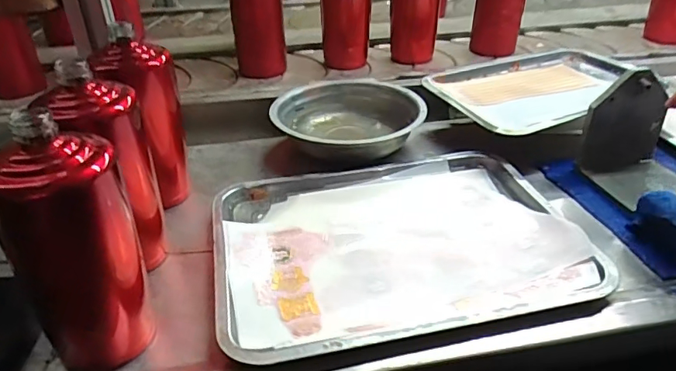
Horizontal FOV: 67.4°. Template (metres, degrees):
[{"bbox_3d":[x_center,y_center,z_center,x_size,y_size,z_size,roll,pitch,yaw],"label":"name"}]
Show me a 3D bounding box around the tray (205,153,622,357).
[{"bbox_3d":[0.055,0.047,0.498,0.338,0.019,0.245,-7,33,-12],"label":"tray"}]

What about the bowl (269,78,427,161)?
[{"bbox_3d":[0.015,-0.086,0.690,0.192,0.072,0.218,4,37,3],"label":"bowl"}]

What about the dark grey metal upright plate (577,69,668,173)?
[{"bbox_3d":[0.330,-0.067,0.584,0.090,0.124,0.013,-3,38,-6],"label":"dark grey metal upright plate"}]

